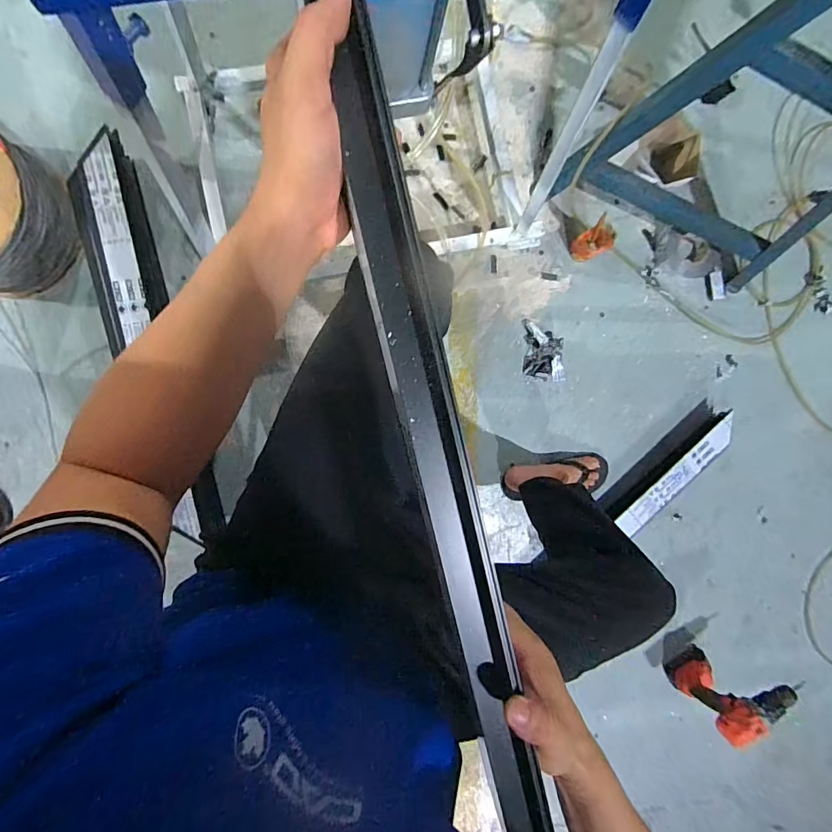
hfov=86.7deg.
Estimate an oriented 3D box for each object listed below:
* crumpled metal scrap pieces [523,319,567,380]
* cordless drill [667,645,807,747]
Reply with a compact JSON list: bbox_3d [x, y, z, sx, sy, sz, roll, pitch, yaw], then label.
[{"bbox_3d":[0.316,-0.158,1.074,0.096,0.057,0.144,0,95,-7],"label":"crumpled metal scrap pieces"},{"bbox_3d":[0.775,0.672,1.096,0.182,0.233,0.089,-21,97,-5],"label":"cordless drill"}]

